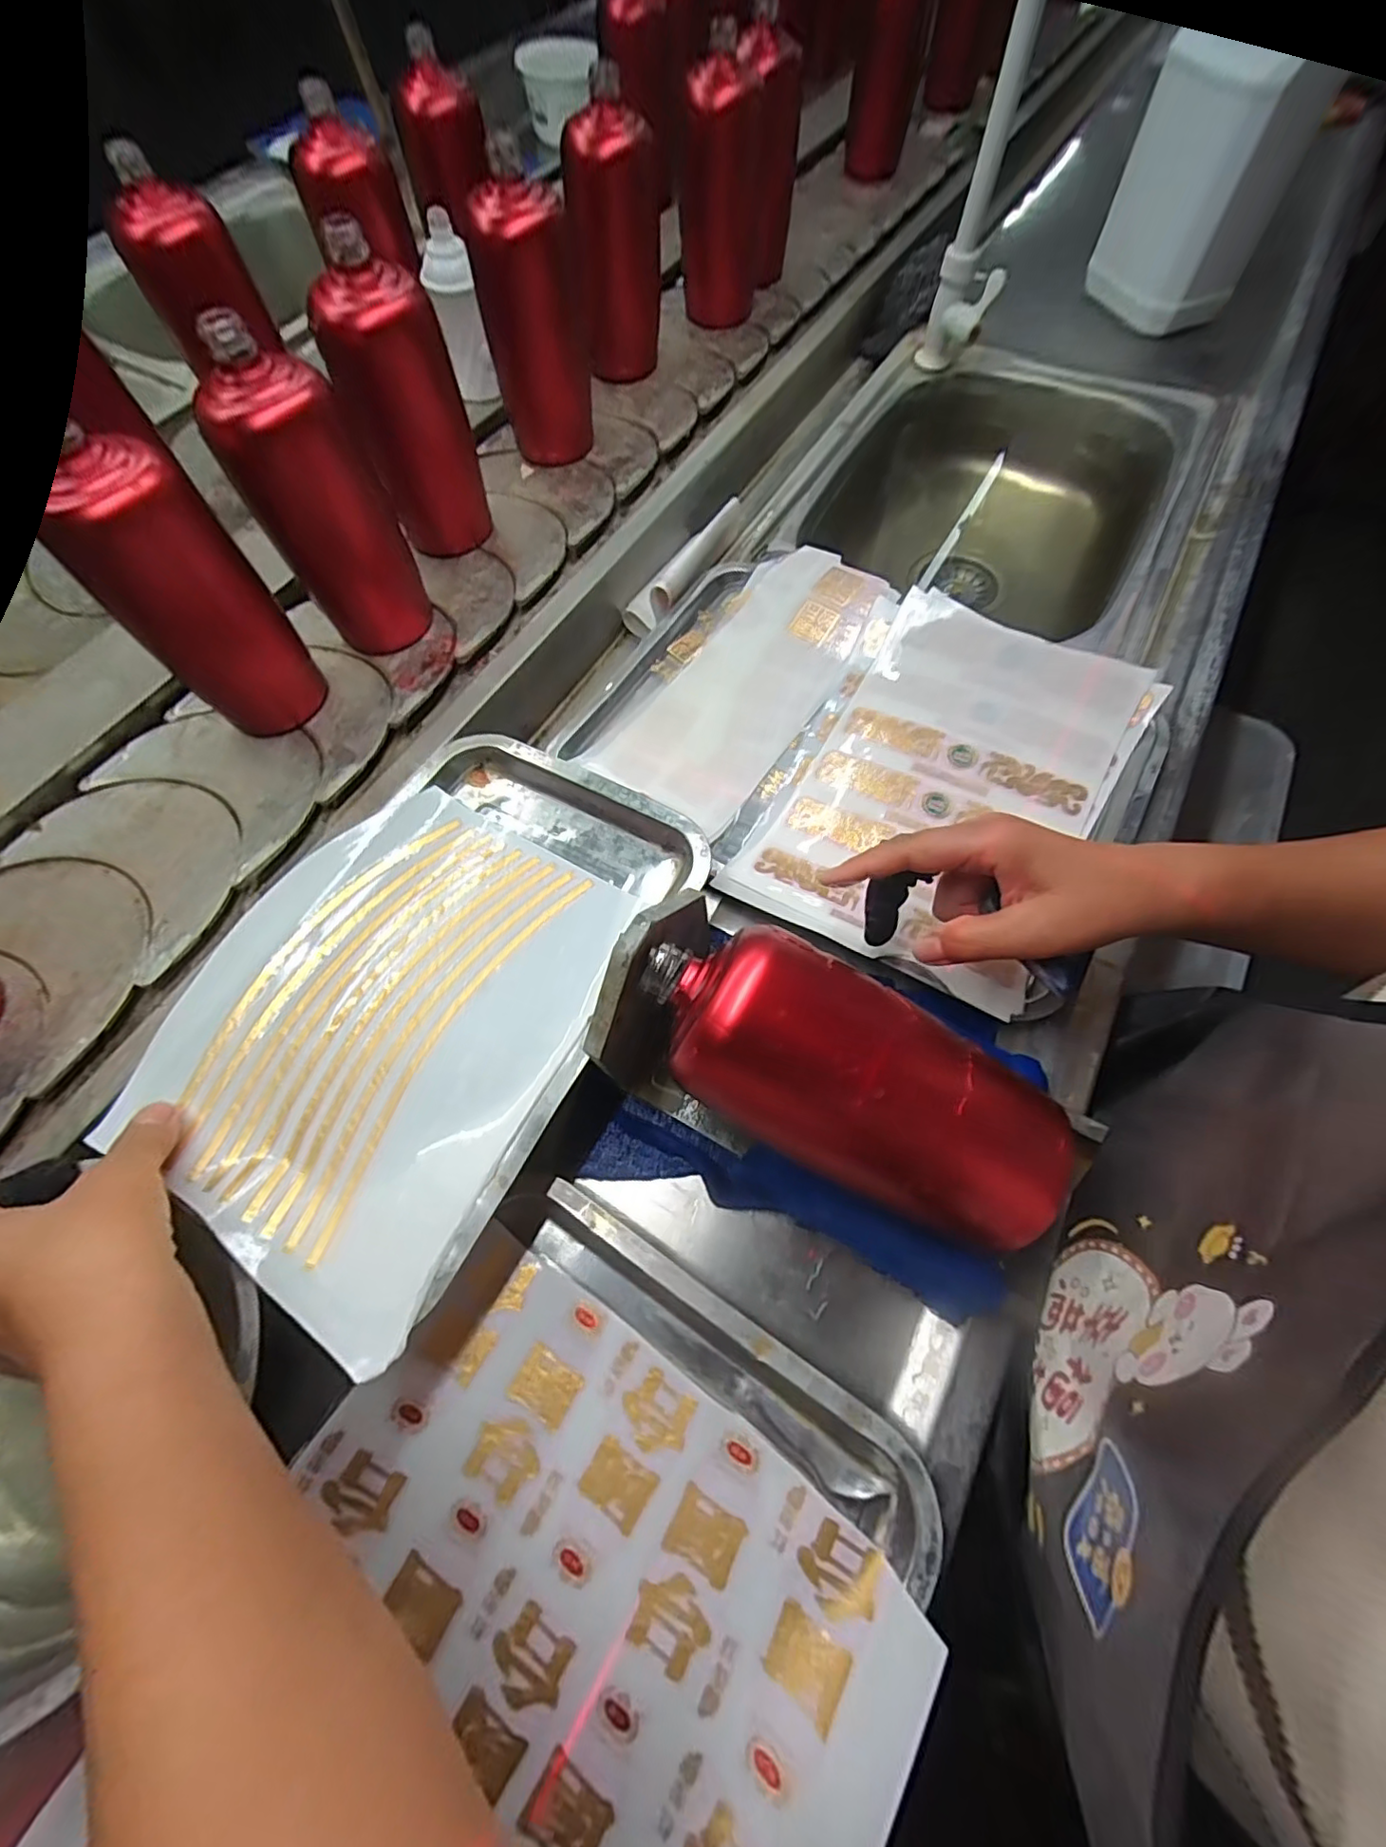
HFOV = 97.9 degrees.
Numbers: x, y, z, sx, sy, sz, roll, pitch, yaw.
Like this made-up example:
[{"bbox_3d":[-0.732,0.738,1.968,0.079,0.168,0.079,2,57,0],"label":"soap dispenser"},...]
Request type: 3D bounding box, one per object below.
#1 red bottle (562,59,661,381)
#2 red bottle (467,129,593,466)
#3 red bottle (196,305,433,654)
[{"bbox_3d":[-0.075,-0.671,0.593,0.086,0.163,0.077,-4,68,-4],"label":"red bottle"},{"bbox_3d":[-0.137,-0.535,0.528,0.074,0.180,0.090,-7,68,-5],"label":"red bottle"},{"bbox_3d":[-0.254,-0.284,0.417,0.062,0.181,0.059,12,68,2],"label":"red bottle"}]

